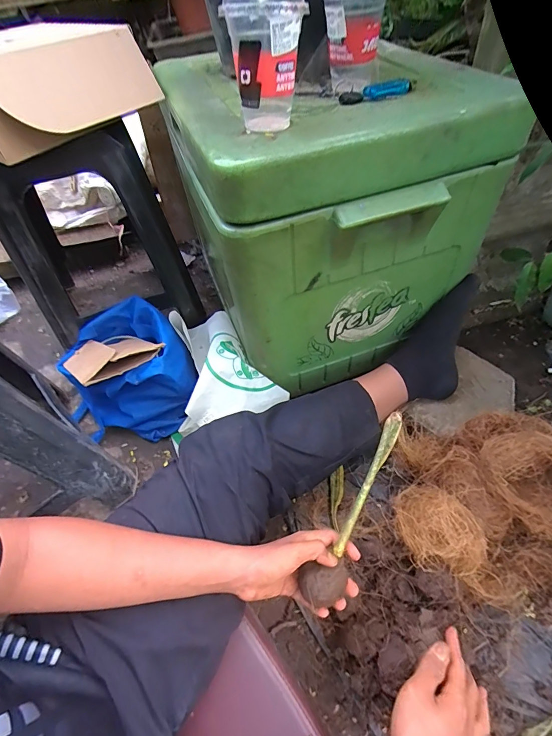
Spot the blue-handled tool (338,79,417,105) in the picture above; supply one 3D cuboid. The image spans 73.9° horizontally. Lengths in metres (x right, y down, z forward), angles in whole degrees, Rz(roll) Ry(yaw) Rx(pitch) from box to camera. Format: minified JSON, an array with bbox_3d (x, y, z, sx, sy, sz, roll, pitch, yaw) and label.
[{"bbox_3d":[0.142,-0.372,0.491,0.115,0.014,0.029,-17,52,-8],"label":"blue-handled tool"}]

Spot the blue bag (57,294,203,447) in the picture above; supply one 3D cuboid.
[{"bbox_3d":[-0.303,-0.002,0.725,0.225,0.165,0.271,-35,56,-21],"label":"blue bag"}]

